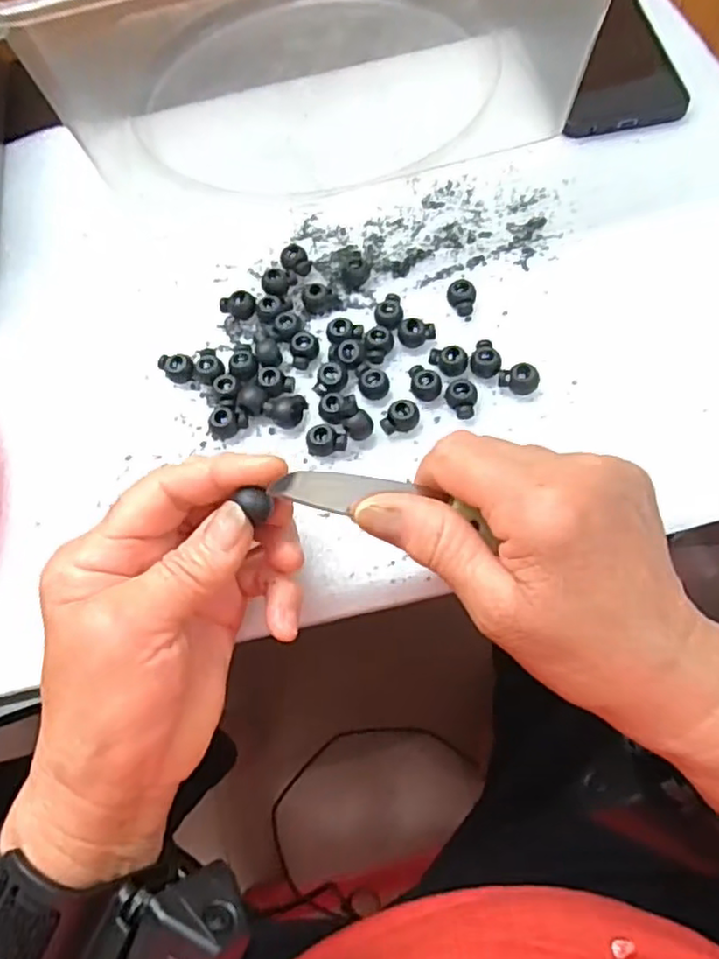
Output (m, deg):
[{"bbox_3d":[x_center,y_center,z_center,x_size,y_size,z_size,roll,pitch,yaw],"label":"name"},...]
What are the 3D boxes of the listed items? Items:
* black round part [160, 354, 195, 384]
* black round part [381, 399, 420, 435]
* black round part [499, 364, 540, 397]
[{"bbox_3d":[-0.095,-0.058,0.349,0.015,0.012,0.016,-2,64,4],"label":"black round part"},{"bbox_3d":[0.021,-0.029,0.324,0.018,0.011,0.014,-36,66,-12],"label":"black round part"},{"bbox_3d":[0.079,-0.049,0.327,0.017,0.012,0.013,-8,64,2],"label":"black round part"}]

